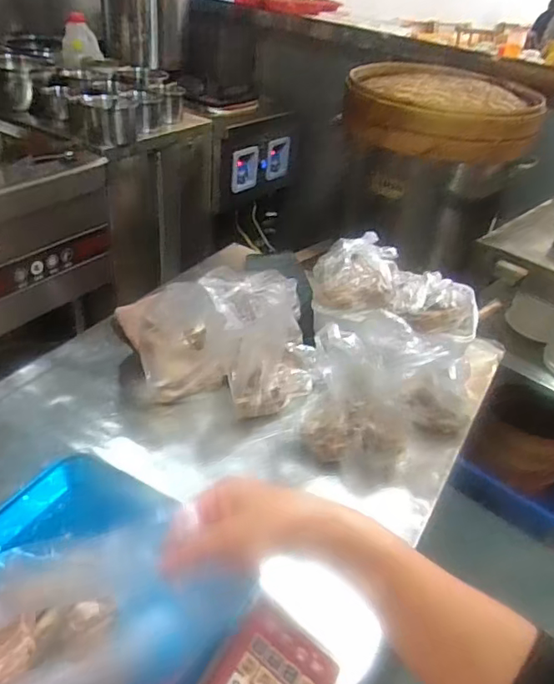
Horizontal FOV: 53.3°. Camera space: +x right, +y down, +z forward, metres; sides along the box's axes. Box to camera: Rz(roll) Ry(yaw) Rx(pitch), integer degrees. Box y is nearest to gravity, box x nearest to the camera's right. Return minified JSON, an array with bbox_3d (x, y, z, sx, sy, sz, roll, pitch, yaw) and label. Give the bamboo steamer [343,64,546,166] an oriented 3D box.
[{"bbox_3d":[0.456,-0.652,1.564,0.521,0.163,0.495,16,37,13],"label":"bamboo steamer"}]

